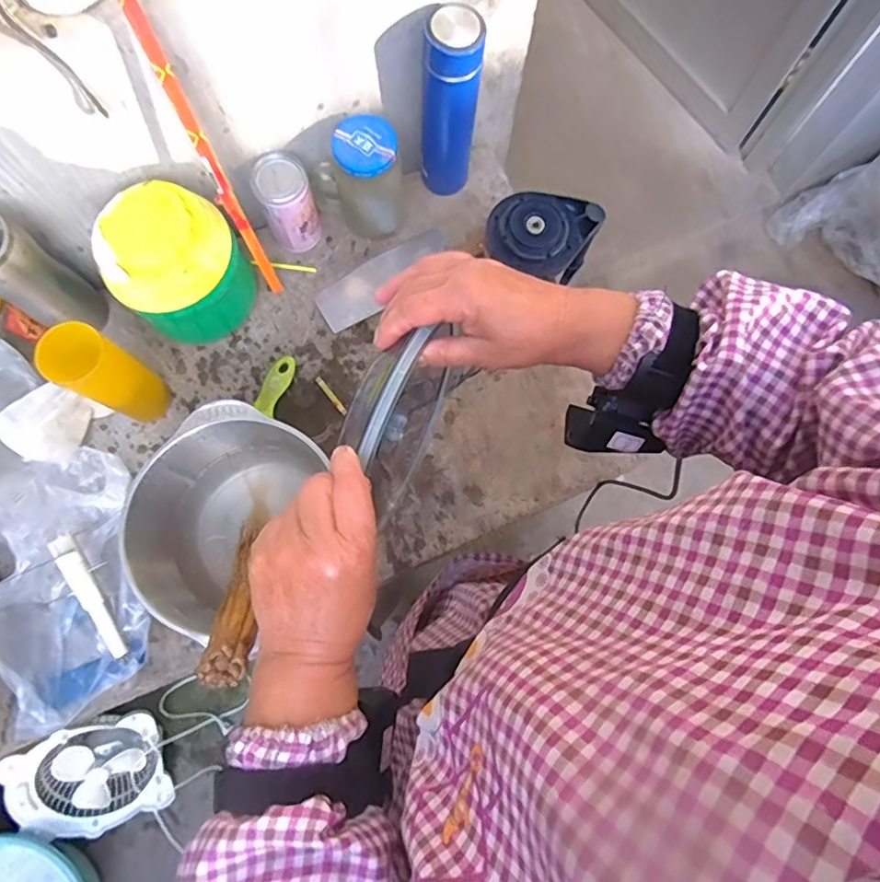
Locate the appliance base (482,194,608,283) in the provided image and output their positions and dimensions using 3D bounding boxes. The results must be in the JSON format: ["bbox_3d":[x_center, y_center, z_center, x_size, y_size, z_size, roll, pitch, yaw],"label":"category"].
[{"bbox_3d":[0.117,-0.244,0.649,0.118,0.038,0.114,0,75,-2],"label":"appliance base"}]

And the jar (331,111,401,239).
[{"bbox_3d":[-0.093,-0.326,0.724,0.079,0.148,0.074,0,75,-2],"label":"jar"}]

